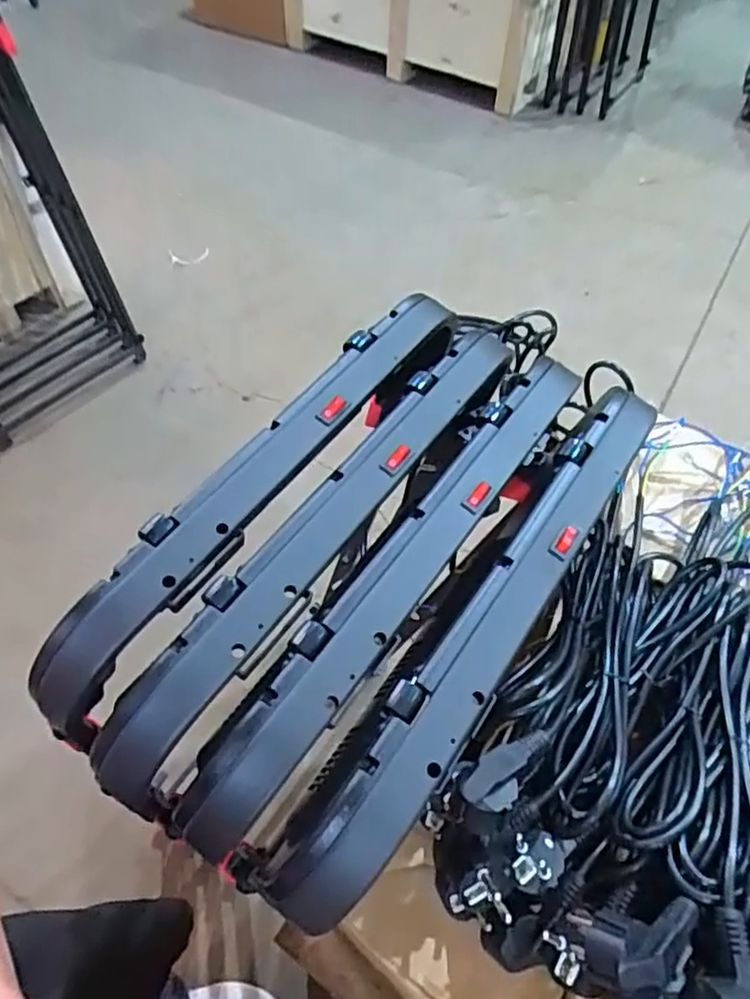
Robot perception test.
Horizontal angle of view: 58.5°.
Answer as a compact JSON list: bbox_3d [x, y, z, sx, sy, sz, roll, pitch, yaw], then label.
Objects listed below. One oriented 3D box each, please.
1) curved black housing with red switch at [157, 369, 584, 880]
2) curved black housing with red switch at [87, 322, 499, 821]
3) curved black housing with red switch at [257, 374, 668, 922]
[{"bbox_3d":[0.030,0.050,0.479,0.064,0.081,0.443,32,60,19],"label":"curved black housing with red switch"},{"bbox_3d":[-0.034,0.021,0.496,0.063,0.101,0.444,31,60,19],"label":"curved black housing with red switch"},{"bbox_3d":[0.084,0.081,0.468,0.071,0.077,0.440,31,60,19],"label":"curved black housing with red switch"}]

